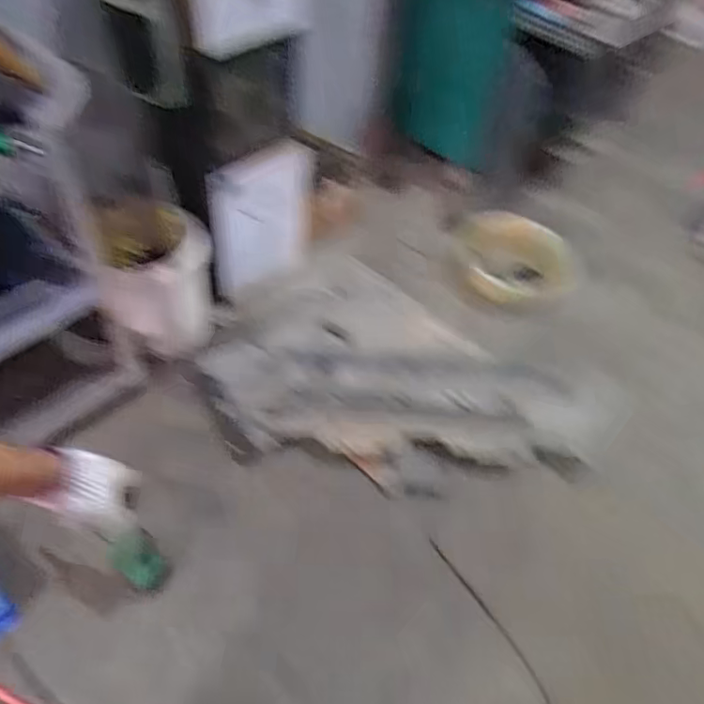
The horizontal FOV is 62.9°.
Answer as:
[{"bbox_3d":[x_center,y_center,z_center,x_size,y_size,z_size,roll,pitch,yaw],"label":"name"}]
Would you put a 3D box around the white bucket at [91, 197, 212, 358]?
[{"bbox_3d":[-0.548,-0.214,1.603,0.249,0.379,0.256,3,50,-3],"label":"white bucket"}]

